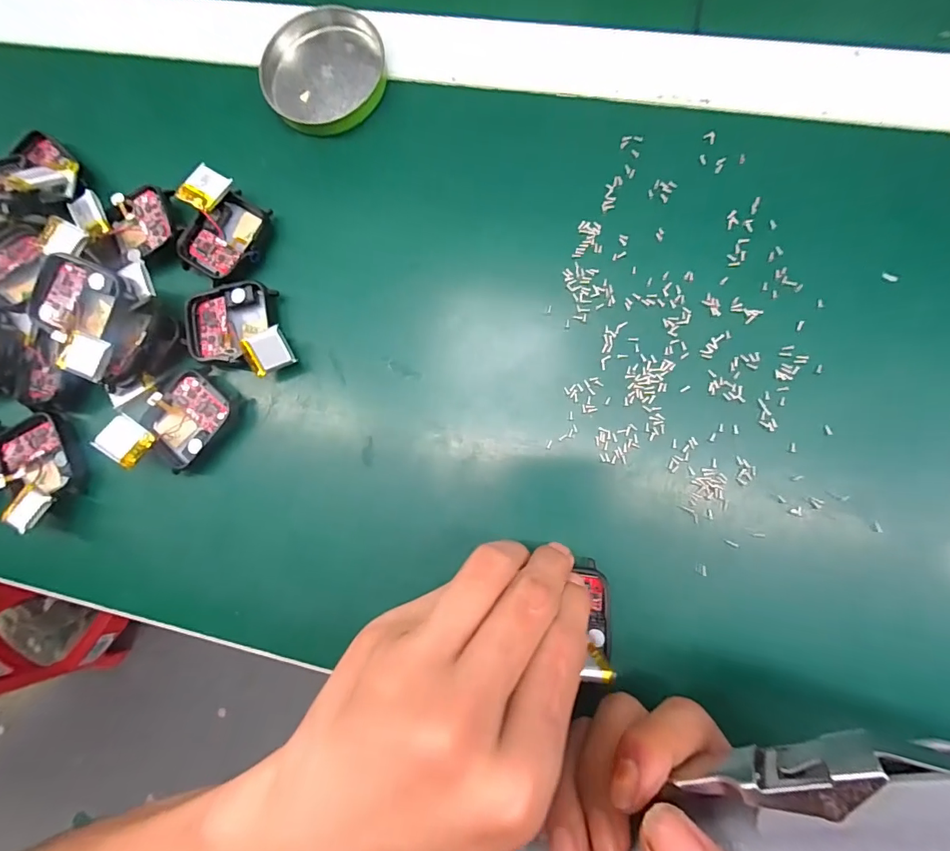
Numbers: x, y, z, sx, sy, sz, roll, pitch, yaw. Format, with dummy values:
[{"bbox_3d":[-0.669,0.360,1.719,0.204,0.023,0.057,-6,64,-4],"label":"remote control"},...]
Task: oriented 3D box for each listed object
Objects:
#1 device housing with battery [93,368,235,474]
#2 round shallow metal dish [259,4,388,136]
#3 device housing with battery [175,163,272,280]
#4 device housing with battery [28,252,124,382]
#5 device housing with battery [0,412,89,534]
[{"bbox_3d":[-0.147,0.001,0.218,0.054,0.022,0.036,-40,80,0],"label":"device housing with battery"},{"bbox_3d":[-0.080,-0.189,0.238,0.063,0.017,0.055,-6,82,6],"label":"round shallow metal dish"},{"bbox_3d":[-0.128,-0.100,0.228,0.042,0.020,0.048,24,86,9],"label":"device housing with battery"},{"bbox_3d":[-0.188,-0.051,0.208,0.044,0.008,0.054,10,83,6],"label":"device housing with battery"},{"bbox_3d":[-0.218,0.023,0.222,0.037,0.019,0.054,-19,81,4],"label":"device housing with battery"}]

